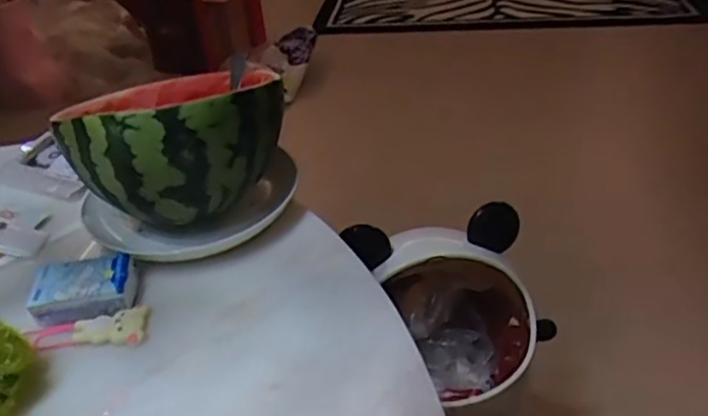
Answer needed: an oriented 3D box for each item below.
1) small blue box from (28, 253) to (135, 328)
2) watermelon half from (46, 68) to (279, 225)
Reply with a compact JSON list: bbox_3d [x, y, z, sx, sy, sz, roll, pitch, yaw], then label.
[{"bbox_3d":[-0.216,0.064,0.510,0.077,0.026,0.055,-10,35,-7],"label":"small blue box"},{"bbox_3d":[-0.158,-0.074,0.569,0.175,0.104,0.180,-15,36,-14],"label":"watermelon half"}]

